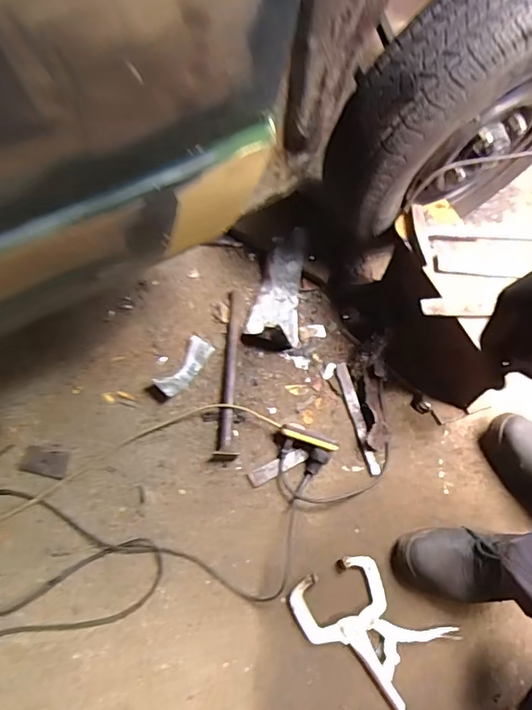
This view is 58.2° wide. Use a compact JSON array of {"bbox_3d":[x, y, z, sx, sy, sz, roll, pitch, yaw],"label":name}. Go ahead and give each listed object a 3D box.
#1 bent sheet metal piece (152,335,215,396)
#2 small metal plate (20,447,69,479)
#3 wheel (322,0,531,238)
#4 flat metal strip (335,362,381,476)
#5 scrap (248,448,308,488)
[{"bbox_3d":[-0.164,0.022,0.972,0.052,0.031,0.131,34,69,12],"label":"bent sheet metal piece"},{"bbox_3d":[-0.415,0.201,0.896,0.082,0.004,0.048,13,67,-3],"label":"small metal plate"},{"bbox_3d":[0.359,-0.407,0.809,0.487,0.434,0.139,-26,70,-14],"label":"wheel"},{"bbox_3d":[0.183,0.123,0.956,0.026,0.014,0.230,-13,67,-7],"label":"flat metal strip"},{"bbox_3d":[0.022,0.211,0.907,0.118,0.016,0.028,-25,69,-12],"label":"scrap"}]

